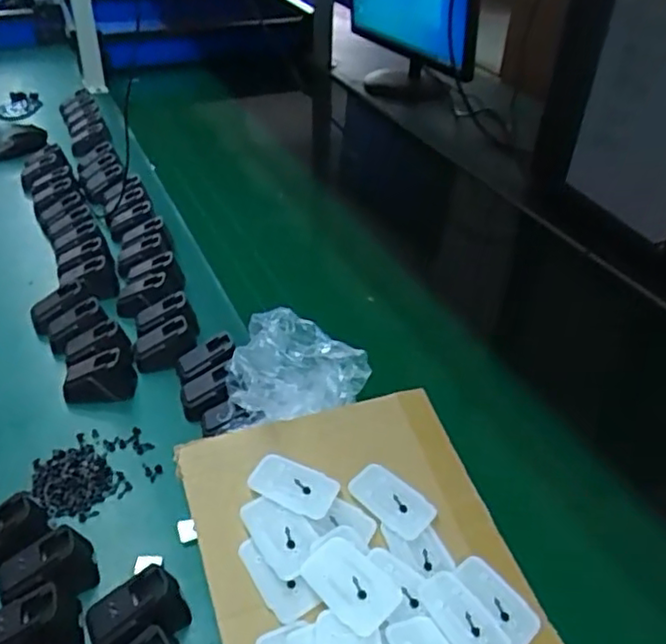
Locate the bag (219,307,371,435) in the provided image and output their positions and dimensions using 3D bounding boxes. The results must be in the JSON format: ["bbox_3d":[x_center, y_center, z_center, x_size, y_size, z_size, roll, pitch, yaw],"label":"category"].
[{"bbox_3d":[-0.032,0.041,0.591,0.117,0.067,0.105,8,36,11],"label":"bag"}]

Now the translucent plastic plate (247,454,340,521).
[{"bbox_3d":[-0.032,0.132,0.530,0.067,0.004,0.042,22,46,10],"label":"translucent plastic plate"}]

